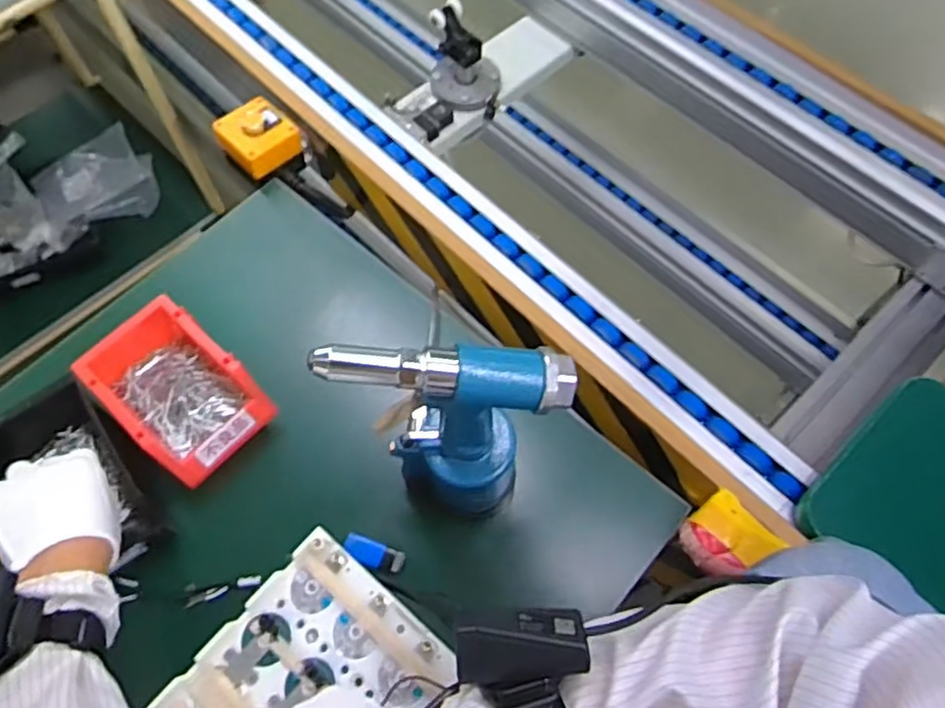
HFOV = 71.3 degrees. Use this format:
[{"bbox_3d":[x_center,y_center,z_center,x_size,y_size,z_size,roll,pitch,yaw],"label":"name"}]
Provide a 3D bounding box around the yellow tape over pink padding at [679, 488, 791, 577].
[{"bbox_3d":[0.216,0.157,0.561,0.063,0.024,0.061,-34,68,-15],"label":"yellow tape over pink padding"}]

